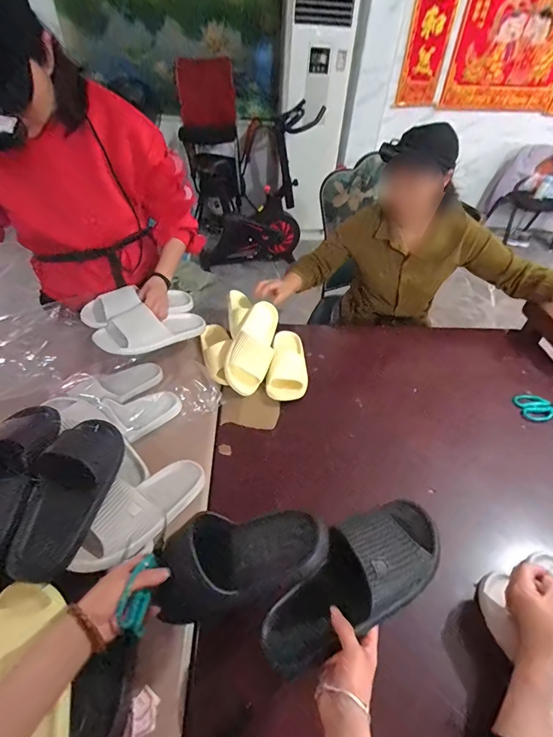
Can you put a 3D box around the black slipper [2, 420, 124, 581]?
[{"bbox_3d":[-0.327,0.182,0.580,0.102,0.073,0.269,5,44,-1],"label":"black slipper"}]

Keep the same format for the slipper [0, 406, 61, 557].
[{"bbox_3d":[-0.434,0.171,0.573,0.107,0.071,0.261,5,59,-1],"label":"slipper"}]

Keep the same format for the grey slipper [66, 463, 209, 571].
[{"bbox_3d":[-0.231,0.237,0.622,0.105,0.063,0.264,24,23,18],"label":"grey slipper"}]

